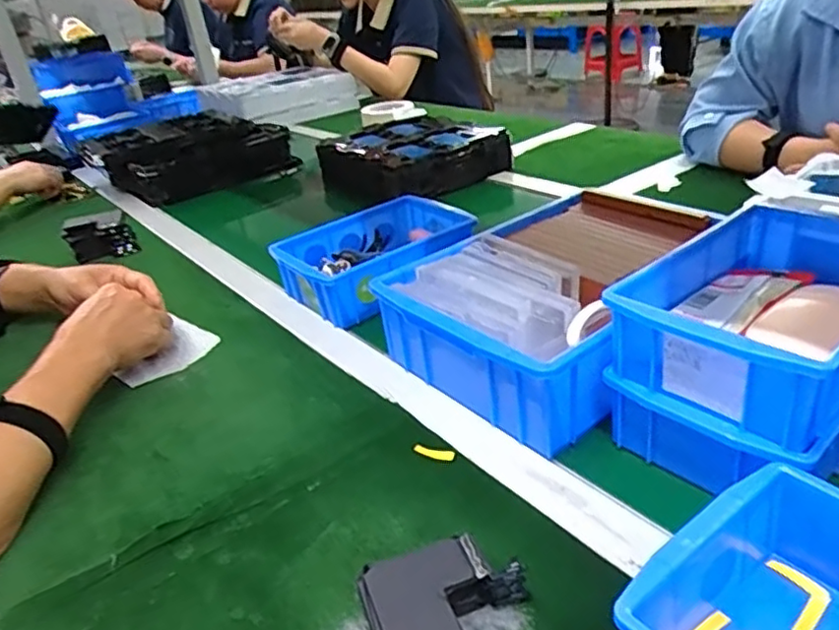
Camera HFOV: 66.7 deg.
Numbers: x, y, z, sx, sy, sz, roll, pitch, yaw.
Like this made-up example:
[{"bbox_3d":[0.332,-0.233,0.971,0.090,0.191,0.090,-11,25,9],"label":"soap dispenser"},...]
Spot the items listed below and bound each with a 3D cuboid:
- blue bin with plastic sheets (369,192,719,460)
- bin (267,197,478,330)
[{"bbox_3d":[0.121,-0.009,0.555,0.275,0.091,0.203,-29,36,-32],"label":"blue bin with plastic sheets"},{"bbox_3d":[-0.041,-0.064,0.721,0.208,0.069,0.164,-28,35,-31],"label":"bin"}]

